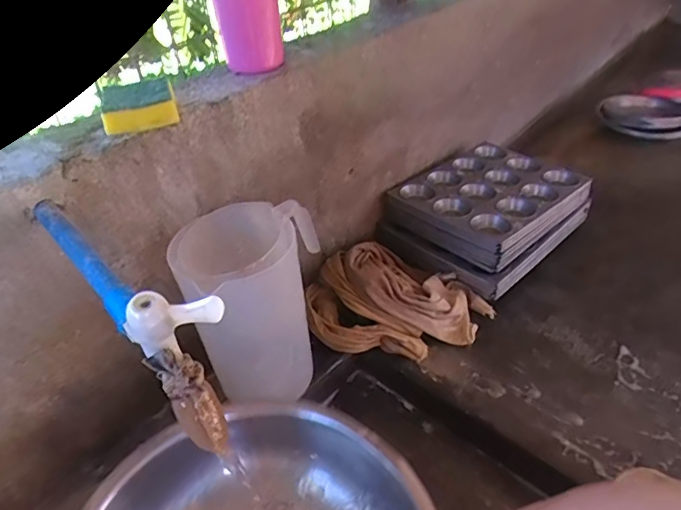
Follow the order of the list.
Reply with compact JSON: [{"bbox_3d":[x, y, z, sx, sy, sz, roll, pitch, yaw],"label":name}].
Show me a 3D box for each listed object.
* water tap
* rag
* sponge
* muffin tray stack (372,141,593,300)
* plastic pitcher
[{"bbox_3d":[-0.175,0.035,0.415,0.051,0.107,0.282,-33,47,-31],"label":"water tap"},{"bbox_3d":[0.090,0.062,0.809,0.291,0.090,0.213,-13,40,-10],"label":"rag"},{"bbox_3d":[-0.217,-0.163,0.544,0.073,0.029,0.065,-13,40,-11],"label":"sponge"},{"bbox_3d":[0.273,-0.083,0.947,0.342,0.115,0.267,-34,47,-31],"label":"muffin tray stack"},{"bbox_3d":[-0.109,0.060,0.669,0.166,0.230,0.146,-8,39,-5],"label":"plastic pitcher"}]

